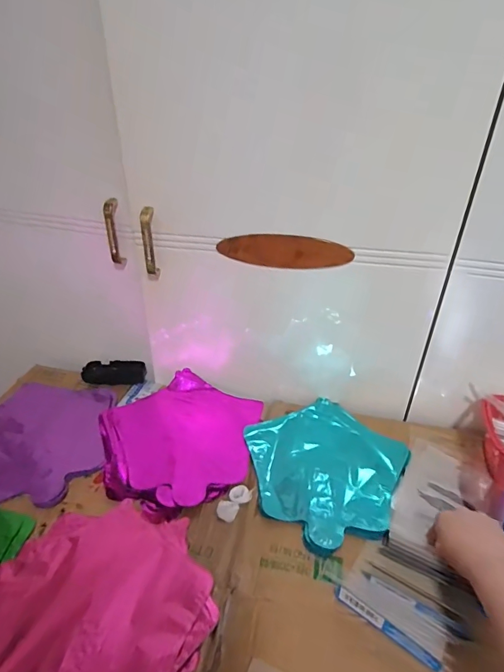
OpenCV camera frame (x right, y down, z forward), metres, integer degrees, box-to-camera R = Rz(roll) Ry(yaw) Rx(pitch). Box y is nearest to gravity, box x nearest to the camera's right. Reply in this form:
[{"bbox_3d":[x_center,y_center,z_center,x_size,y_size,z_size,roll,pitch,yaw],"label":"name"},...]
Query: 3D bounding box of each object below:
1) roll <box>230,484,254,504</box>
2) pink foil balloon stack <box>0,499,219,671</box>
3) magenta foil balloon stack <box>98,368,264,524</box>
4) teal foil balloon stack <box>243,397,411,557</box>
[{"bbox_3d":[-0.015,0.214,0.574,0.029,0.005,0.026,10,37,10],"label":"roll"},{"bbox_3d":[-0.166,0.293,0.444,0.236,0.016,0.248,-9,38,-14],"label":"pink foil balloon stack"},{"bbox_3d":[-0.107,0.157,0.661,0.246,0.029,0.236,-22,42,-29],"label":"magenta foil balloon stack"},{"bbox_3d":[0.110,0.184,0.615,0.226,0.016,0.226,-22,43,-29],"label":"teal foil balloon stack"}]

